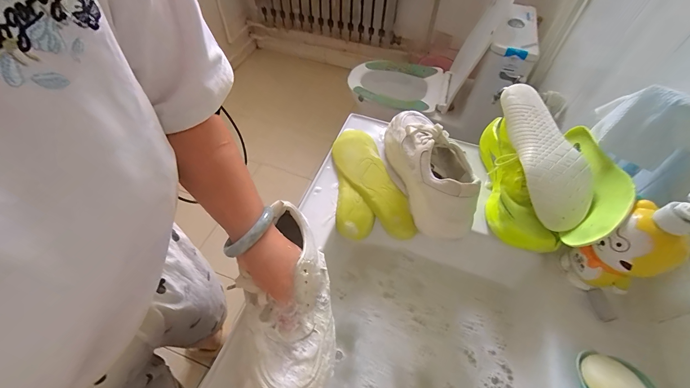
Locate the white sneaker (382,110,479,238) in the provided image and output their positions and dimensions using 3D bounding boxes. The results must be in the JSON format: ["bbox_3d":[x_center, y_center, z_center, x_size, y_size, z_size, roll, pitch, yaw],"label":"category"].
[{"bbox_3d":[0.147,-0.051,0.489,0.099,0.104,0.230,-9,54,-9],"label":"white sneaker"}]

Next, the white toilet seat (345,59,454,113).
[{"bbox_3d":[0.253,-0.507,1.414,0.439,0.070,0.361,18,55,11],"label":"white toilet seat"}]

